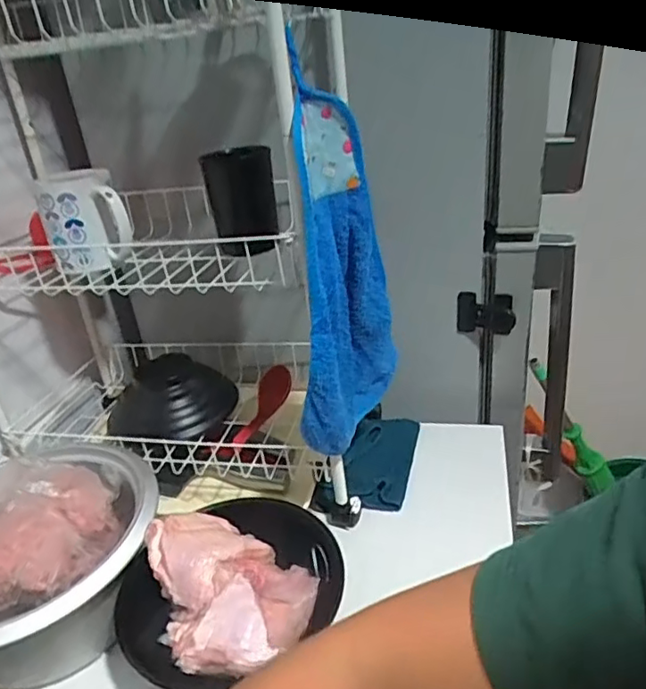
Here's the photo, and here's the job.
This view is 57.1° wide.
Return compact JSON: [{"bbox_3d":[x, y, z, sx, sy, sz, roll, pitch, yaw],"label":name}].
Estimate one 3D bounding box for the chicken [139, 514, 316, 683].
[{"bbox_3d":[-0.077,0.200,0.506,0.133,0.056,0.138,-18,31,-19],"label":"chicken"}]

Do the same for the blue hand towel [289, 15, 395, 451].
[{"bbox_3d":[0.012,-0.062,0.527,0.039,0.324,0.130,12,34,30],"label":"blue hand towel"}]

